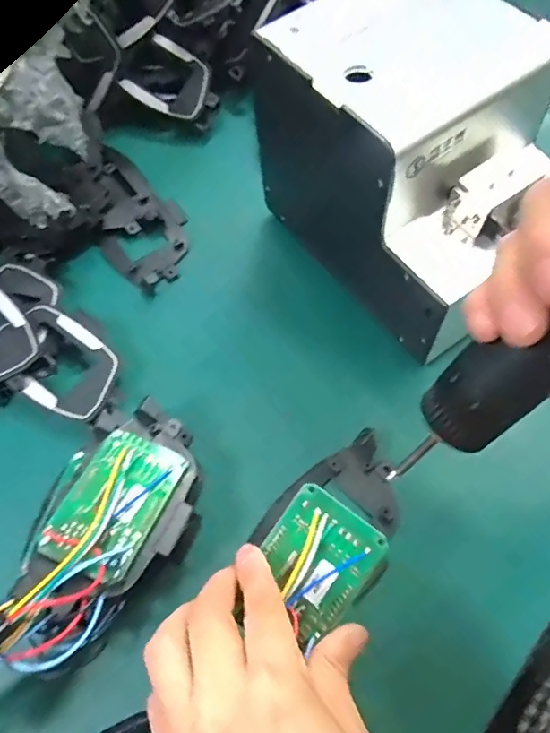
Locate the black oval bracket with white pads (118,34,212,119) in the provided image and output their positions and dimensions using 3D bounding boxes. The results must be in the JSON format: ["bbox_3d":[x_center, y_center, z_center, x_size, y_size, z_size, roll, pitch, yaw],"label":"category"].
[{"bbox_3d":[-0.090,-0.249,0.449,0.072,0.012,0.058,35,95,-3],"label":"black oval bracket with white pads"}]

